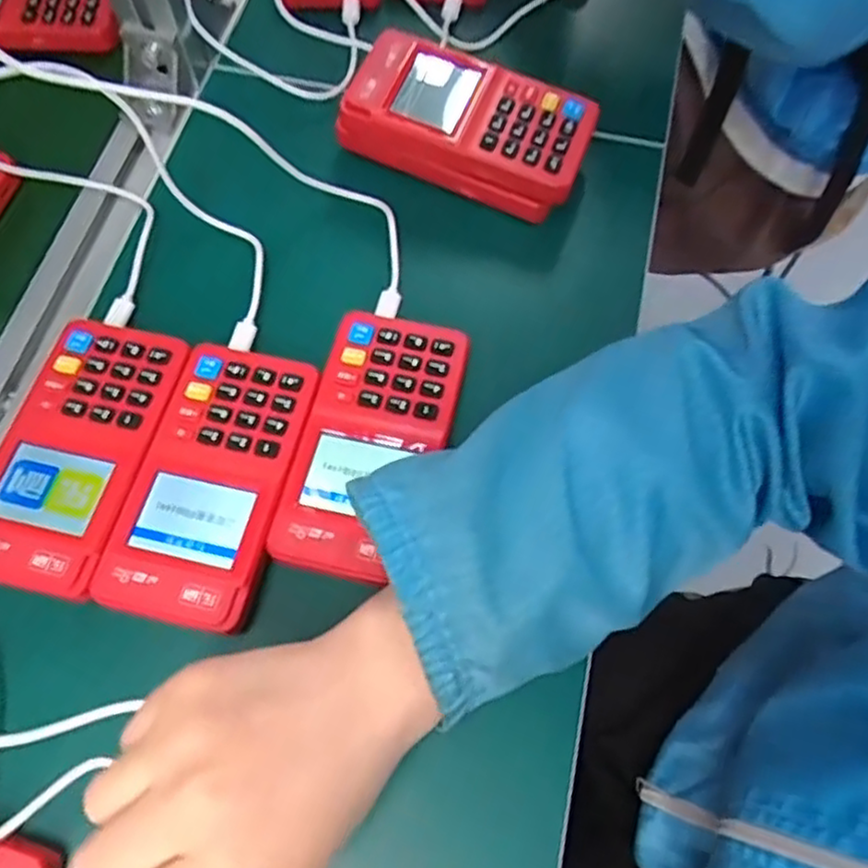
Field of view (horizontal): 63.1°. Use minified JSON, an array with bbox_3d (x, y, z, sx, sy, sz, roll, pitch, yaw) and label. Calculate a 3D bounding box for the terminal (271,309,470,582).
[{"bbox_3d":[-0.029,0.003,0.347,0.068,0.022,0.135,12,68,5],"label":"terminal"}]

